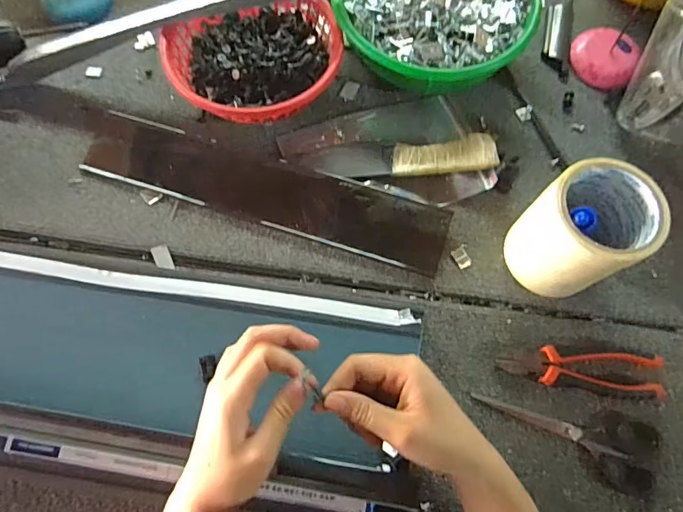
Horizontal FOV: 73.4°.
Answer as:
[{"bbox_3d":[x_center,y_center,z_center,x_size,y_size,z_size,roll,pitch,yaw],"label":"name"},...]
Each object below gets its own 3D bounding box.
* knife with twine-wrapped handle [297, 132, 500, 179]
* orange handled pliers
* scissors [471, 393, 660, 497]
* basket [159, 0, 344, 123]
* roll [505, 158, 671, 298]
[{"bbox_3d":[0.063,-0.108,0.503,0.208,0.018,0.048,-1,71,-2],"label":"knife with twine-wrapped handle"},{"bbox_3d":[0.225,0.101,0.429,0.148,0.026,0.045,10,71,2],"label":"orange handled pliers"},{"bbox_3d":[0.210,0.160,0.425,0.161,0.010,0.061,22,72,6],"label":"scissors"},{"bbox_3d":[-0.096,-0.233,0.521,0.191,0.069,0.195,0,73,0],"label":"basket"},{"bbox_3d":[0.216,-0.021,0.423,0.090,0.122,0.089,-26,75,-7],"label":"roll"}]

